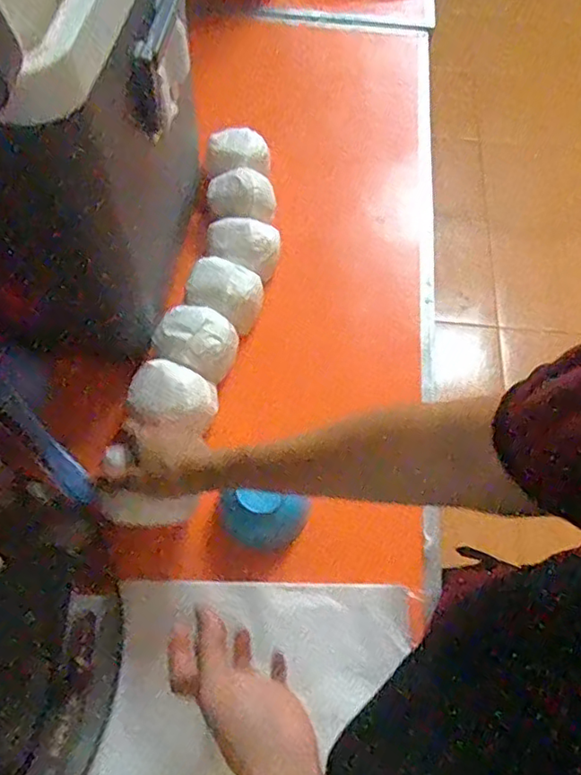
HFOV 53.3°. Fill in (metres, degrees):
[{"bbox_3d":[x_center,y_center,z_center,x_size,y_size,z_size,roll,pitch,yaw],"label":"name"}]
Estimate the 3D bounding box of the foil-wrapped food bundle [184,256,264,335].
[{"bbox_3d":[-0.072,-0.105,0.648,0.081,0.047,0.071,12,61,5],"label":"foil-wrapped food bundle"}]

